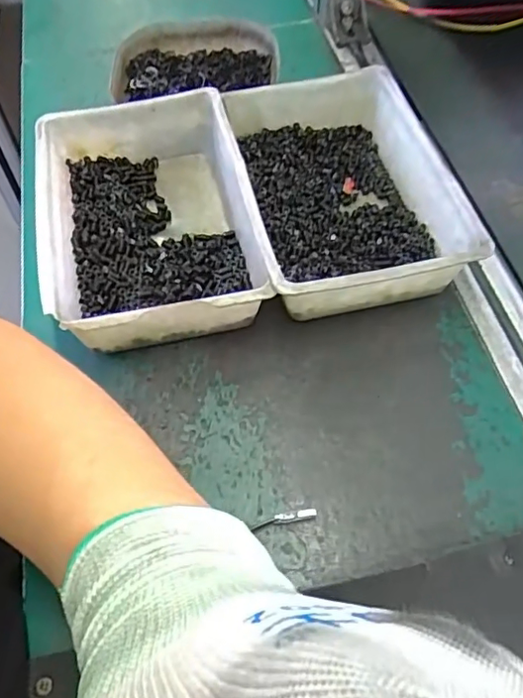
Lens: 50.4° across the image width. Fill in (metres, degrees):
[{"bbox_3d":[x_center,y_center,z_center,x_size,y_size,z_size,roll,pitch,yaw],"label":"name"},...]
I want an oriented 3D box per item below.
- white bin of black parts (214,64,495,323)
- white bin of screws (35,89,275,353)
[{"bbox_3d":[0.060,-0.114,0.410,0.148,0.056,0.205,-11,58,-6],"label":"white bin of black parts"},{"bbox_3d":[-0.080,-0.090,0.398,0.141,0.056,0.202,-13,59,-7],"label":"white bin of screws"}]

